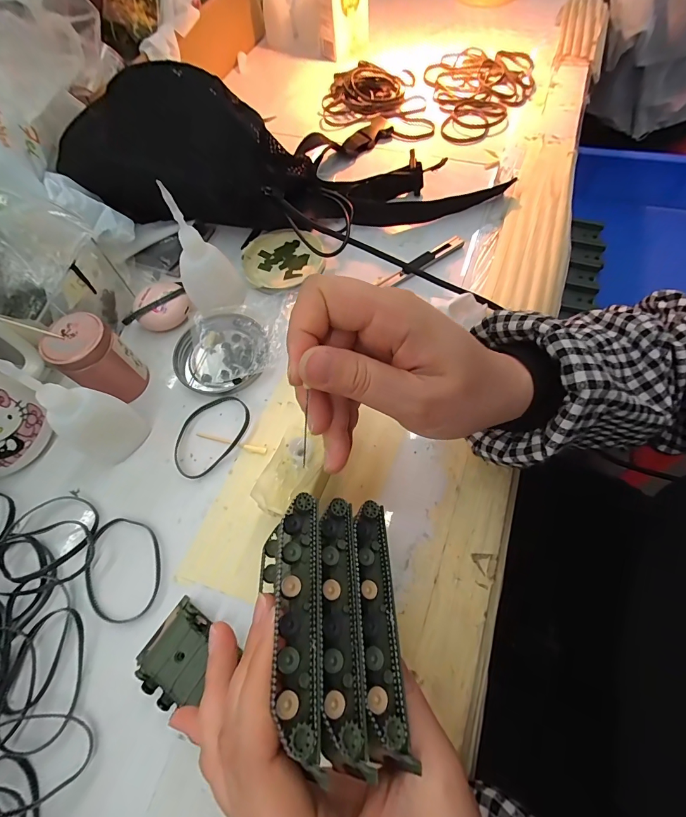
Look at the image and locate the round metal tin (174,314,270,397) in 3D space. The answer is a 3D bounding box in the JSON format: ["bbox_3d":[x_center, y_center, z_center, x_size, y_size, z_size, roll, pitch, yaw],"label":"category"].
[{"bbox_3d":[-0.104,-0.048,0.316,0.079,0.011,0.075,8,65,7],"label":"round metal tin"}]

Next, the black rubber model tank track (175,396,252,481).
[{"bbox_3d":[-0.105,0.019,0.289,0.048,0.004,0.069,38,72,19],"label":"black rubber model tank track"}]

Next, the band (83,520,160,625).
[{"bbox_3d":[-0.148,0.107,0.249,0.049,0.004,0.066,-10,64,-2],"label":"band"}]

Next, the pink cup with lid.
[{"bbox_3d":[-0.187,-0.036,0.286,0.042,0.061,0.044,-1,64,2],"label":"pink cup with lid"}]

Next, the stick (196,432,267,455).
[{"bbox_3d":[-0.087,0.026,0.284,0.059,0.004,0.005,12,65,9],"label":"stick"}]

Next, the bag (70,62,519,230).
[{"bbox_3d":[-0.049,-0.231,0.348,0.412,0.096,0.115,4,65,5],"label":"bag"}]

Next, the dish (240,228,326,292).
[{"bbox_3d":[-0.058,-0.145,0.360,0.077,0.010,0.074,-1,64,2],"label":"dish"}]

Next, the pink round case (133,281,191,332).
[{"bbox_3d":[-0.162,-0.091,0.331,0.045,0.019,0.042,-1,64,2],"label":"pink round case"}]

